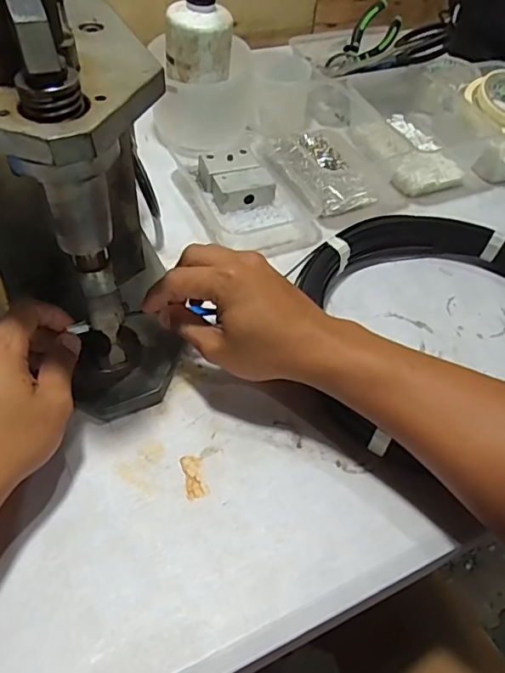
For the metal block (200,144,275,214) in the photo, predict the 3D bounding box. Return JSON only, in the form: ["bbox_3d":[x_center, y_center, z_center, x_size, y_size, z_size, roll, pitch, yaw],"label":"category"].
[{"bbox_3d":[-0.019,-0.174,0.576,0.065,0.038,0.071,-16,54,-18],"label":"metal block"}]

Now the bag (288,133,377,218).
[{"bbox_3d":[0.088,-0.204,0.620,0.082,0.024,0.140,-18,54,-19],"label":"bag"}]

